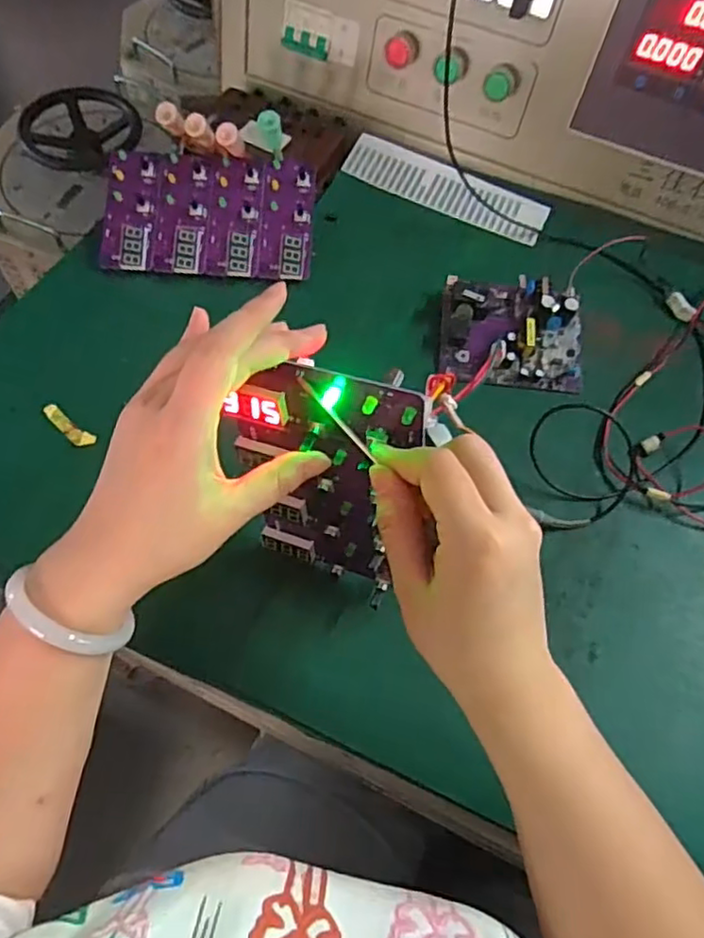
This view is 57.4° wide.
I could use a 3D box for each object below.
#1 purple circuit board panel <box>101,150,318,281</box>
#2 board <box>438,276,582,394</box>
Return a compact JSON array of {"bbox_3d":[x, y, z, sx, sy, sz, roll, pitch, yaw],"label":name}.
[{"bbox_3d":[-0.130,-0.230,0.585,0.187,0.013,0.112,5,84,-1],"label":"purple circuit board panel"},{"bbox_3d":[0.140,-0.121,0.557,0.118,0.032,0.099,7,78,1],"label":"board"}]

